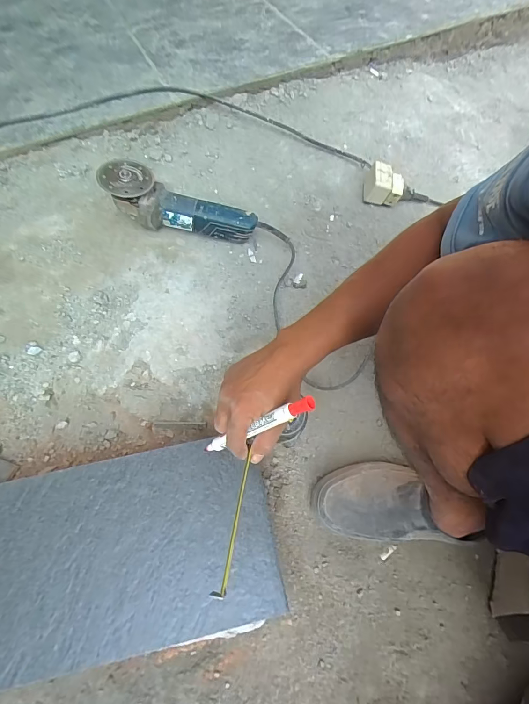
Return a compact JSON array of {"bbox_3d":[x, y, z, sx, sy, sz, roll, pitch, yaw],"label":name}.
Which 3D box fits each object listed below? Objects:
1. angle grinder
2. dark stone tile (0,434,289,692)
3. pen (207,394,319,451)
[{"bbox_3d":[-0.163,-0.275,0.682,0.287,0.080,0.081,16,67,-11],"label":"angle grinder"},{"bbox_3d":[-0.189,0.242,0.436,0.397,0.015,0.216,-11,67,-5],"label":"dark stone tile"},{"bbox_3d":[-0.012,0.082,0.379,0.156,0.013,0.014,-31,63,33],"label":"pen"}]

